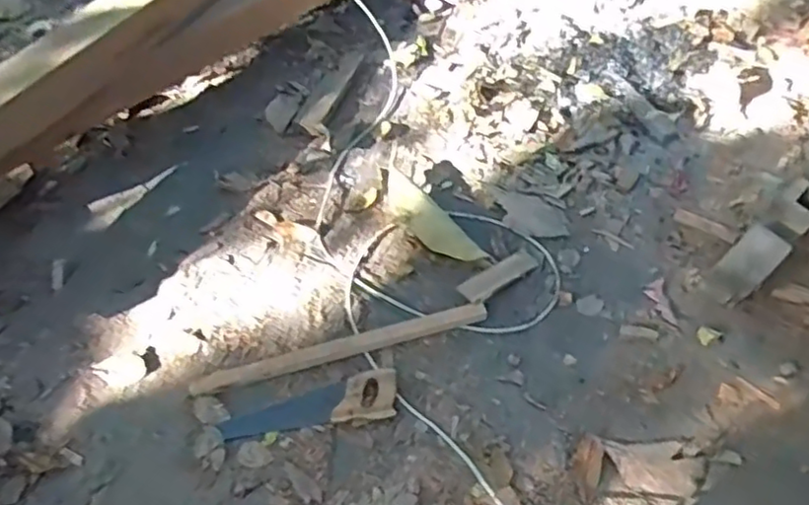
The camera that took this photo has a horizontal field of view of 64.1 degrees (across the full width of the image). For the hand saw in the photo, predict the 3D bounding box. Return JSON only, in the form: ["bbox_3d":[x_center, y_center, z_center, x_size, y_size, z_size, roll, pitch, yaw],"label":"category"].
[{"bbox_3d":[-0.221,0.367,1.549,0.411,0.025,0.121,-9,53,-5],"label":"hand saw"}]

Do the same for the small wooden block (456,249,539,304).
[{"bbox_3d":[0.259,0.061,1.762,0.243,0.017,0.074,-31,58,-20],"label":"small wooden block"}]

